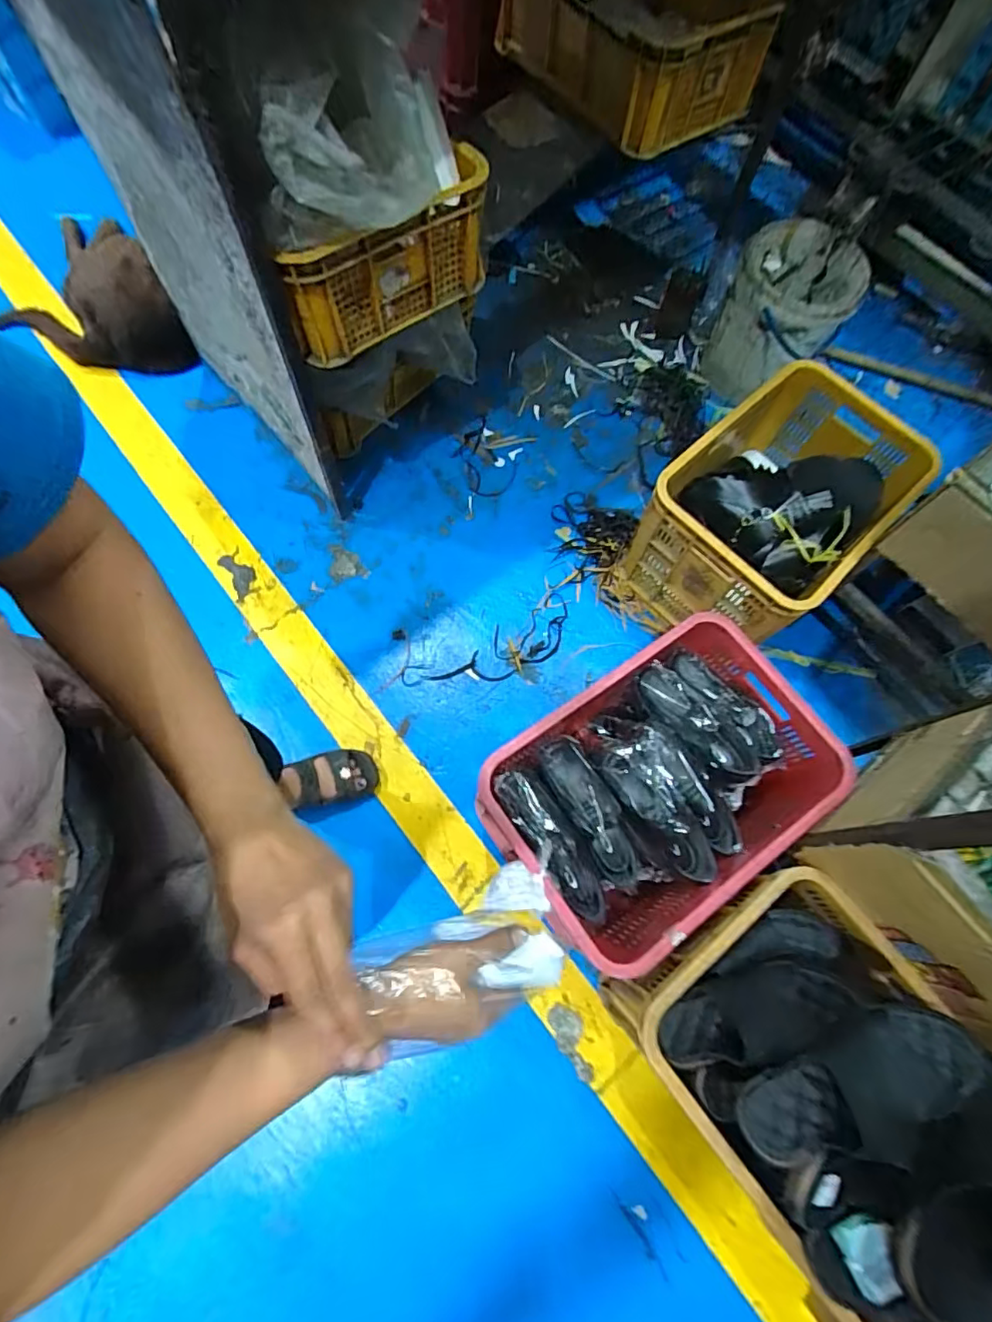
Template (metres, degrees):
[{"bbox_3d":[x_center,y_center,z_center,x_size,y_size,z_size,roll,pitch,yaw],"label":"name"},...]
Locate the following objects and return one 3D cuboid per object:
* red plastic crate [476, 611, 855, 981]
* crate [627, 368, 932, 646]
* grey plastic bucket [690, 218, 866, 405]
[{"bbox_3d":[0.265,0.218,0.983,0.521,0.280,0.362,-33,76,-13],"label":"red plastic crate"},{"bbox_3d":[0.577,-0.309,1.203,0.366,0.291,0.564,43,76,13],"label":"crate"},{"bbox_3d":[0.717,-0.879,1.413,0.280,0.256,0.339,22,72,4],"label":"grey plastic bucket"}]

